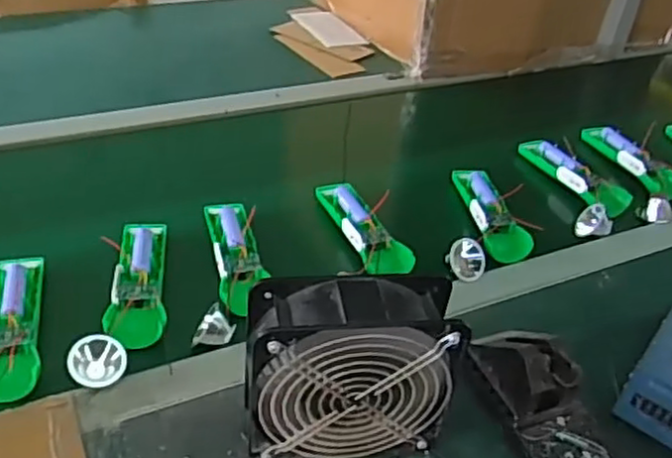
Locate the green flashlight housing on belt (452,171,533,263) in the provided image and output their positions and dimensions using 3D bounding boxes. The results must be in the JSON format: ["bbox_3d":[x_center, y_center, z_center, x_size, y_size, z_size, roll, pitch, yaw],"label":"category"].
[{"bbox_3d":[0.170,-0.019,0.789,0.046,0.034,0.147,-3,39,-13],"label":"green flashlight housing on belt"}]

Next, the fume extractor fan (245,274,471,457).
[{"bbox_3d":[0.008,0.108,0.521,0.146,0.156,0.057,0,39,-10],"label":"fume extractor fan"}]

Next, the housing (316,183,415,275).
[{"bbox_3d":[0.030,-0.007,0.752,0.050,0.023,0.152,-11,42,-21],"label":"housing"}]

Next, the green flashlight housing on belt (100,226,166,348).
[{"bbox_3d":[-0.186,0.048,0.663,0.050,0.030,0.146,-2,39,-12],"label":"green flashlight housing on belt"}]

